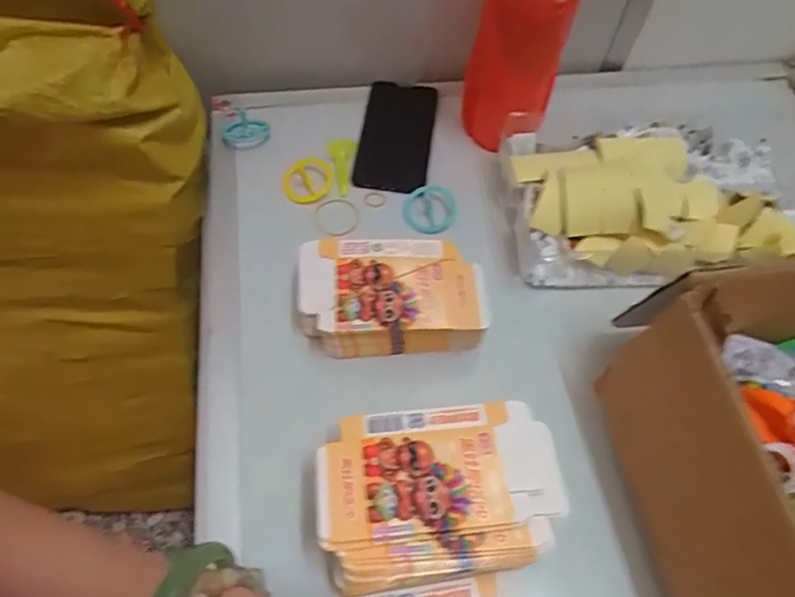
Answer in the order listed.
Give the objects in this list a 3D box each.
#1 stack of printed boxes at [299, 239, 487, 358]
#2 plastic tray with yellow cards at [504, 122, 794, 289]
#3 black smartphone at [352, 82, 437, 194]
[{"bbox_3d":[-0.005,-0.001,0.475,0.143,0.052,0.083,-2,58,-4],"label":"stack of printed boxes"},{"bbox_3d":[0.251,-0.100,0.541,0.283,0.049,0.170,-3,58,-5],"label":"plastic tray with yellow cards"},{"bbox_3d":[0.000,-0.174,0.611,0.074,0.009,0.156,7,58,1],"label":"black smartphone"}]

